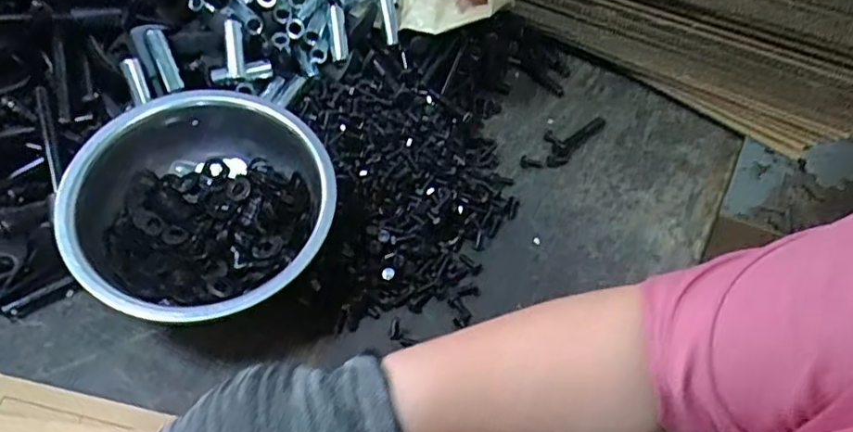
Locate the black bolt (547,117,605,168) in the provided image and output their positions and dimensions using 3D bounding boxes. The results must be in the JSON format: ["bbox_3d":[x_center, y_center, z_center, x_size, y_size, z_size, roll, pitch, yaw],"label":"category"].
[{"bbox_3d":[0.145,-0.074,0.583,0.018,0.009,0.100,34,53,23],"label":"black bolt"}]

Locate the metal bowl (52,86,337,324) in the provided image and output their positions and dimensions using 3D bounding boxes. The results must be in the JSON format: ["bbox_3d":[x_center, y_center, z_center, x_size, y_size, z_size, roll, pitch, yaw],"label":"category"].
[{"bbox_3d":[-0.155,-0.003,0.427,0.174,0.076,0.174,3,59,-5],"label":"metal bowl"}]

